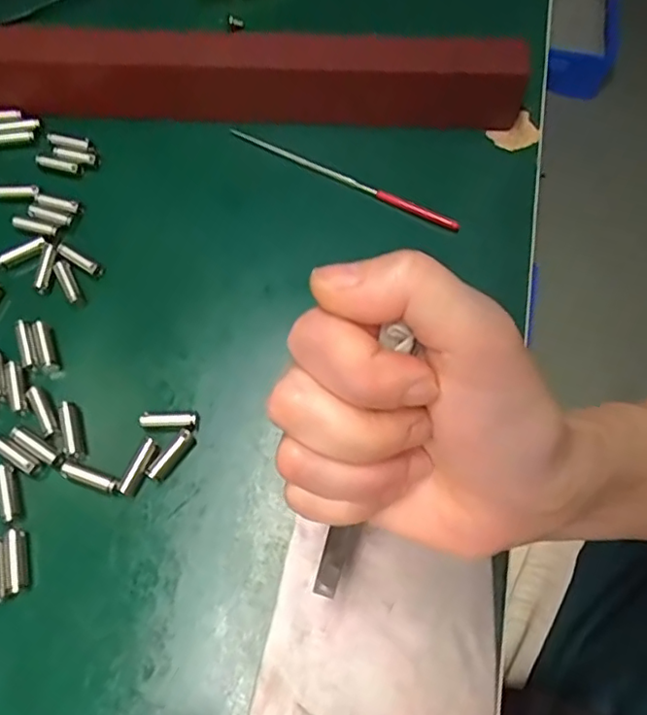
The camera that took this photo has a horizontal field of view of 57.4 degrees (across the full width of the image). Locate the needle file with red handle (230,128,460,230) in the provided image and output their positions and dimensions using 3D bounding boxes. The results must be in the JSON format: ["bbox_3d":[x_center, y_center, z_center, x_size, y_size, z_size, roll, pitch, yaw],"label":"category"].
[{"bbox_3d":[0.010,-0.097,0.314,0.134,0.004,0.005,25,67,11],"label":"needle file with red handle"}]

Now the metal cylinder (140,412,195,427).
[{"bbox_3d":[-0.069,0.028,0.262,0.024,0.006,0.007,-2,65,-2],"label":"metal cylinder"}]

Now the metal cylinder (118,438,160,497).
[{"bbox_3d":[-0.078,0.046,0.251,0.006,0.005,0.025,25,67,10],"label":"metal cylinder"}]

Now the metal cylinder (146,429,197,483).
[{"bbox_3d":[-0.066,0.042,0.256,0.007,0.008,0.024,34,69,14],"label":"metal cylinder"}]

